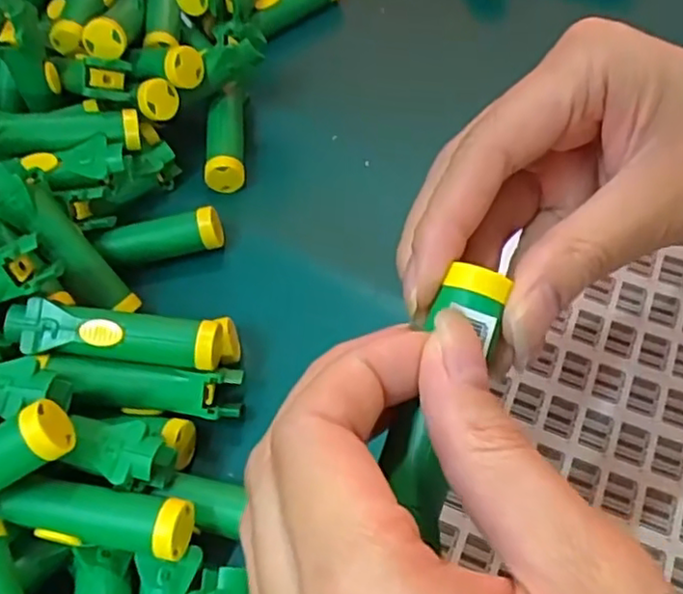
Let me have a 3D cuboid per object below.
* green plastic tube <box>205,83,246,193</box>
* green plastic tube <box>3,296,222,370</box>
[{"bbox_3d":[-0.060,-0.082,0.345,0.019,0.024,0.059,-8,59,4],"label":"green plastic tube"},{"bbox_3d":[-0.088,0.015,0.259,0.081,0.019,0.019,3,60,2],"label":"green plastic tube"}]

